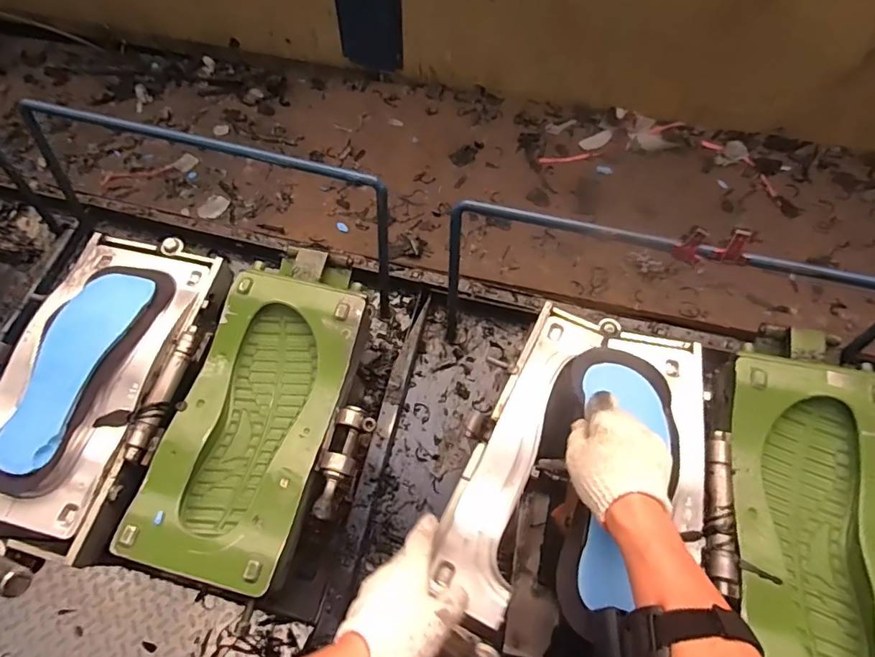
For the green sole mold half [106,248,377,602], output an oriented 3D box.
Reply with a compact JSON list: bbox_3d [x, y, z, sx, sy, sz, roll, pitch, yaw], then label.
[{"bbox_3d":[-0.204,0.084,0.600,0.181,0.050,0.379,13,68,5],"label":"green sole mold half"}]

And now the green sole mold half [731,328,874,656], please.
[{"bbox_3d":[0.390,0.185,0.540,0.218,0.067,0.386,11,68,5],"label":"green sole mold half"}]

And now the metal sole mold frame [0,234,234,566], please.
[{"bbox_3d":[-0.410,0.061,0.624,0.218,0.067,0.389,13,68,5],"label":"metal sole mold frame"}]

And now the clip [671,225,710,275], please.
[{"bbox_3d":[0.285,-0.088,0.563,0.039,0.032,0.027,32,71,12],"label":"clip"}]

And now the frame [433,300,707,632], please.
[{"bbox_3d":[0.165,0.153,0.567,0.234,0.039,0.373,25,70,10],"label":"frame"}]

